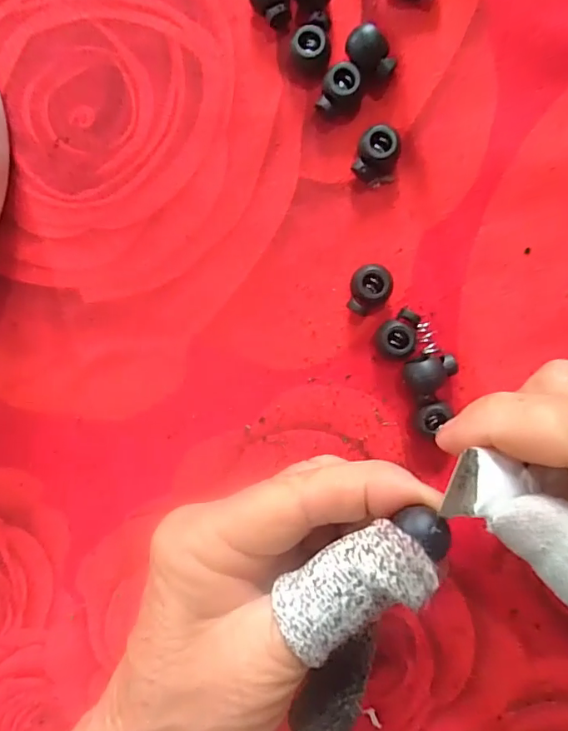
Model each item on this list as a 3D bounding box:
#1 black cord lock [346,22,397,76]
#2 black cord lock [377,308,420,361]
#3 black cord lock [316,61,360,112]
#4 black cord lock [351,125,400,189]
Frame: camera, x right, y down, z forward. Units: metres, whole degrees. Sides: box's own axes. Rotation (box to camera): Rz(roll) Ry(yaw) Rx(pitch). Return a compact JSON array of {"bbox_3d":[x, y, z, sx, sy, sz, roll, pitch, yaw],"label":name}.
[{"bbox_3d":[0.031,-0.112,0.173,0.014,0.007,0.018,-30,89,5],"label":"black cord lock"},{"bbox_3d":[0.043,-0.012,0.182,0.014,0.011,0.019,15,93,4],"label":"black cord lock"},{"bbox_3d":[0.020,-0.100,0.176,0.015,0.011,0.014,4,92,5],"label":"black cord lock"},{"bbox_3d":[0.035,-0.077,0.177,0.015,0.011,0.018,13,93,4],"label":"black cord lock"}]

